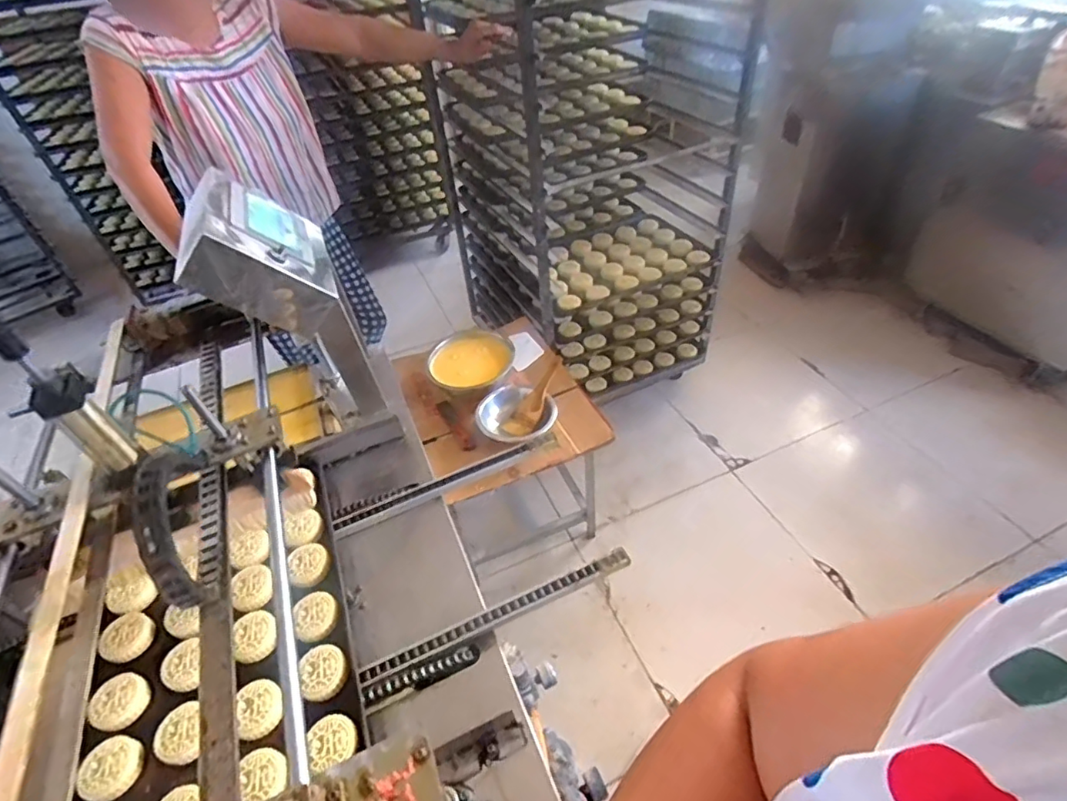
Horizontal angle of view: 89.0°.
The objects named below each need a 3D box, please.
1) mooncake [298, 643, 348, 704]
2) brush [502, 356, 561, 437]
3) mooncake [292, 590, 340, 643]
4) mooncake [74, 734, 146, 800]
[{"bbox_3d":[-0.301,0.388,0.777,0.063,0.014,0.076,-23,48,-15],"label":"mooncake"},{"bbox_3d":[0.007,-0.009,1.292,0.067,0.032,0.211,37,97,34],"label":"brush"},{"bbox_3d":[-0.336,0.330,0.837,0.064,0.015,0.081,-29,49,-20],"label":"mooncake"},{"bbox_3d":[-0.556,0.483,0.715,0.067,0.033,0.069,11,48,18],"label":"mooncake"}]

